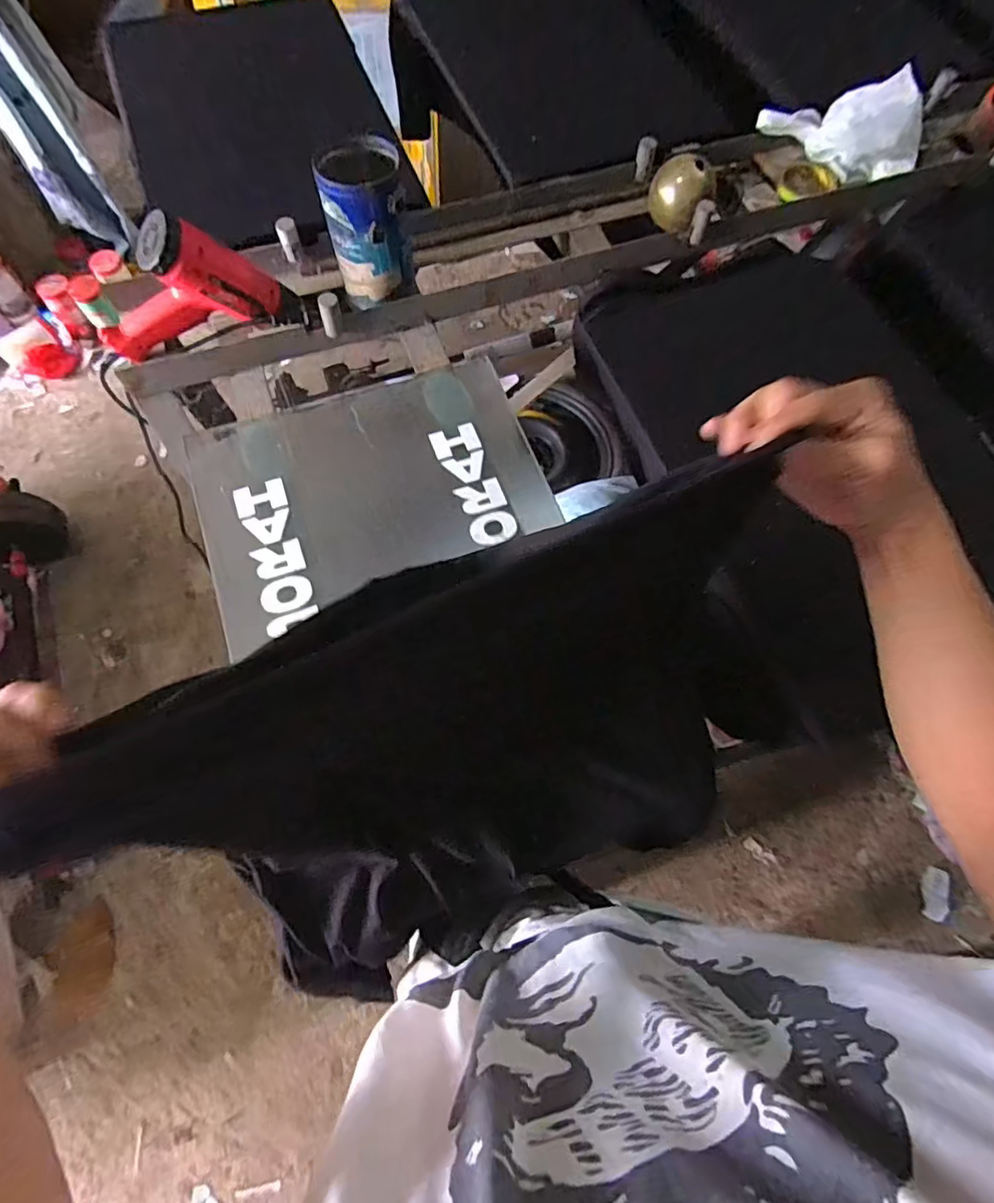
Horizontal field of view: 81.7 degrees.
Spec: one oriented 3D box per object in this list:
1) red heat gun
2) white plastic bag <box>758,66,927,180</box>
[{"bbox_3d":[-0.378,-0.385,0.708,0.247,0.159,0.067,-20,70,-9],"label":"red heat gun"},{"bbox_3d":[0.520,-0.711,0.865,0.239,0.127,0.063,24,70,8],"label":"white plastic bag"}]

